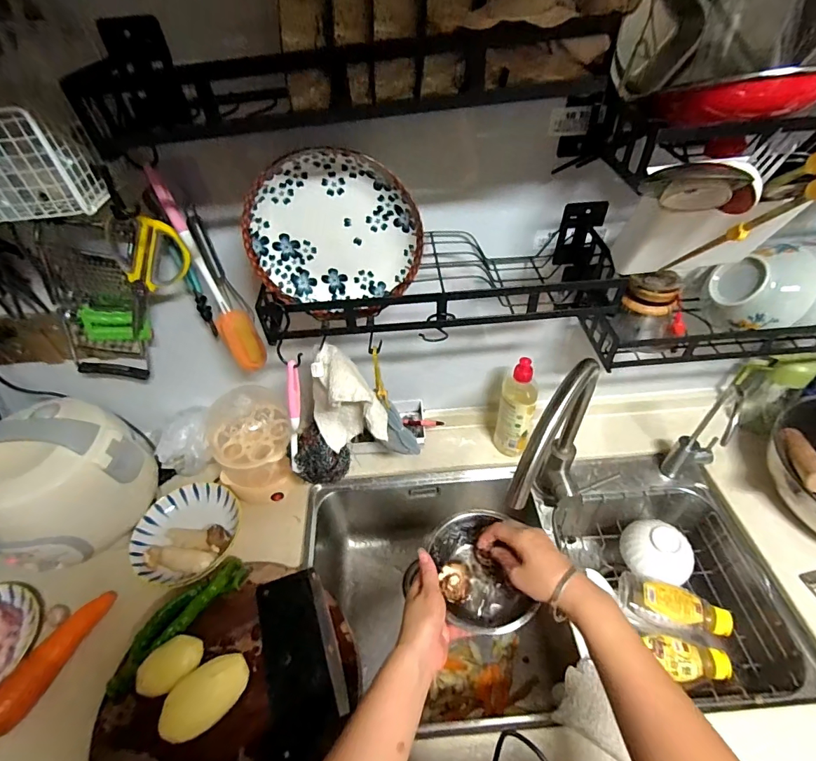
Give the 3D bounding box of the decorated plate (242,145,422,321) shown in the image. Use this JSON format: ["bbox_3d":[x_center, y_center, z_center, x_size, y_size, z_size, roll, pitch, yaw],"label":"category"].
[{"bbox_3d":[-0.083,-0.159,0.484,0.192,0.167,0.048,-3,46,0],"label":"decorated plate"}]

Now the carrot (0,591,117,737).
[{"bbox_3d":[-0.506,0.385,0.601,0.047,0.041,0.185,15,49,18],"label":"carrot"}]

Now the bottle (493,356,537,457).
[{"bbox_3d":[0.192,0.055,0.762,0.058,0.210,0.059,8,47,12],"label":"bottle"}]

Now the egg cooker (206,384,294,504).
[{"bbox_3d":[-0.267,0.110,0.730,0.136,0.164,0.131,-33,53,-25],"label":"egg cooker"}]

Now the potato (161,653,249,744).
[{"bbox_3d":[-0.248,0.390,0.526,0.104,0.048,0.060,-36,54,-27],"label":"potato"}]

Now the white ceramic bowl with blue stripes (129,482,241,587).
[{"bbox_3d":[-0.371,0.245,0.710,0.165,0.052,0.169,-2,46,2],"label":"white ceramic bowl with blue stripes"}]

